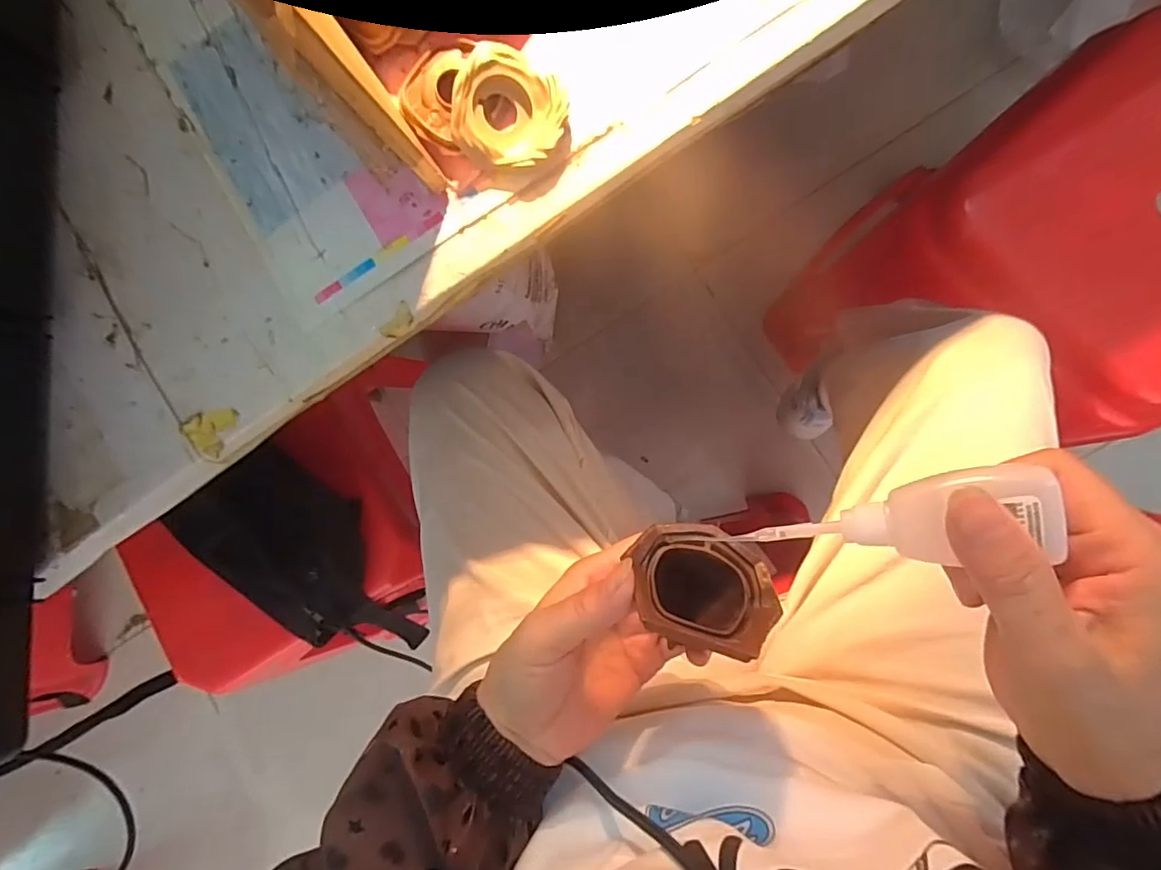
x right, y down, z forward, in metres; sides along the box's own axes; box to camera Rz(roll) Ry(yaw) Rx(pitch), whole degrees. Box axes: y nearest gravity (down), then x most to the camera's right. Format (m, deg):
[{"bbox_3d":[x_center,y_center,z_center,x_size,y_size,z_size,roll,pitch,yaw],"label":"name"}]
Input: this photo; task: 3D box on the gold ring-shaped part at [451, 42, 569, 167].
[{"bbox_3d":[-0.032,-0.146,0.250,0.048,0.018,0.048,-2,101,-12],"label":"gold ring-shaped part"}]

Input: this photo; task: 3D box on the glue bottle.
[{"bbox_3d":[0.109,0.035,0.206,0.105,0.016,0.029,-16,84,30],"label":"glue bottle"}]

